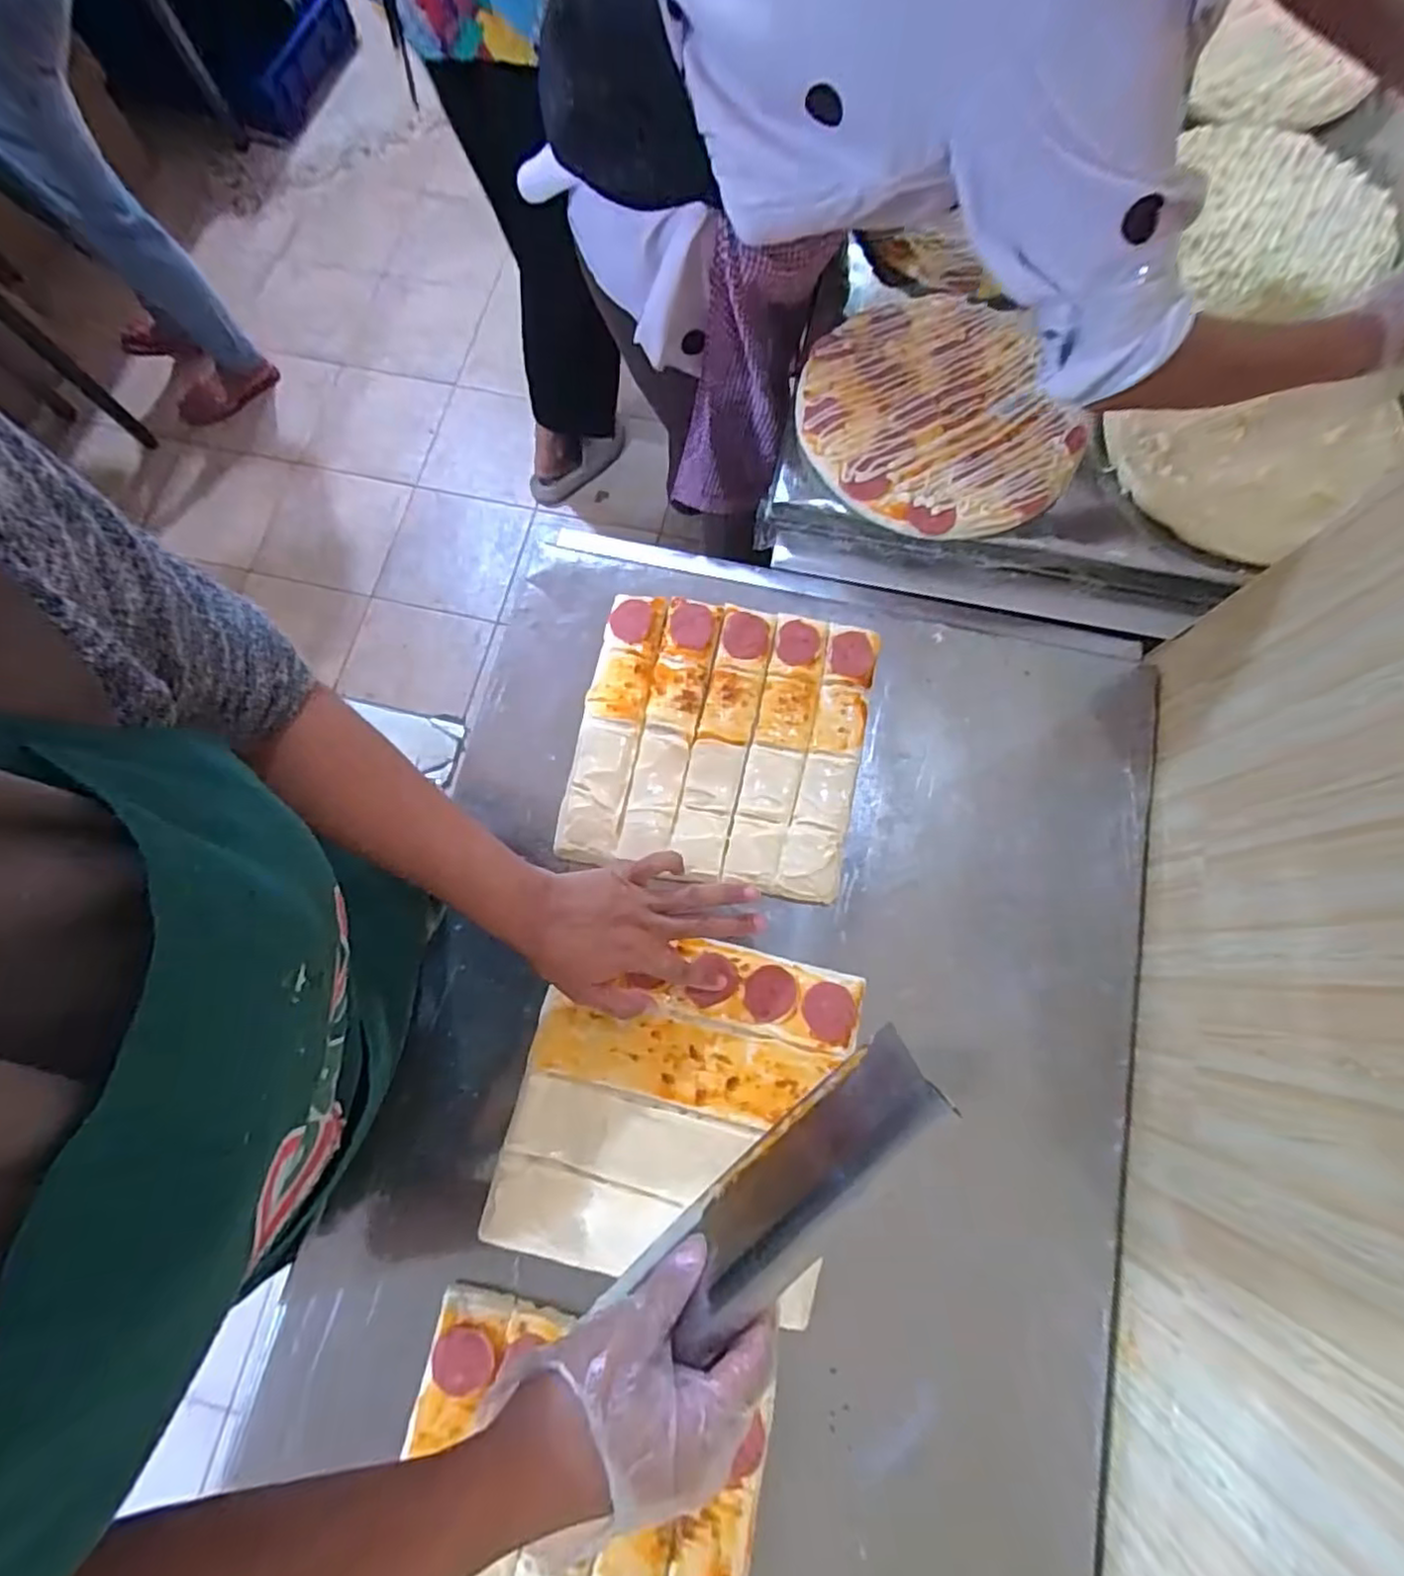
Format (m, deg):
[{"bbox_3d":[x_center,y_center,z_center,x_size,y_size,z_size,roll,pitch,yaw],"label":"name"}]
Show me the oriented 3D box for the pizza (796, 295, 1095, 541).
[{"bbox_3d":[0.234,-0.378,0.677,0.264,0.026,0.282,0,75,1],"label":"pizza"}]

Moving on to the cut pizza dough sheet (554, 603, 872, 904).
[{"bbox_3d":[0.017,-0.044,0.597,0.242,0.009,0.246,11,80,2],"label":"cut pizza dough sheet"}]

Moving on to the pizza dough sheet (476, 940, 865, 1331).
[{"bbox_3d":[-0.019,0.248,0.523,0.242,0.012,0.251,14,76,4],"label":"pizza dough sheet"}]

